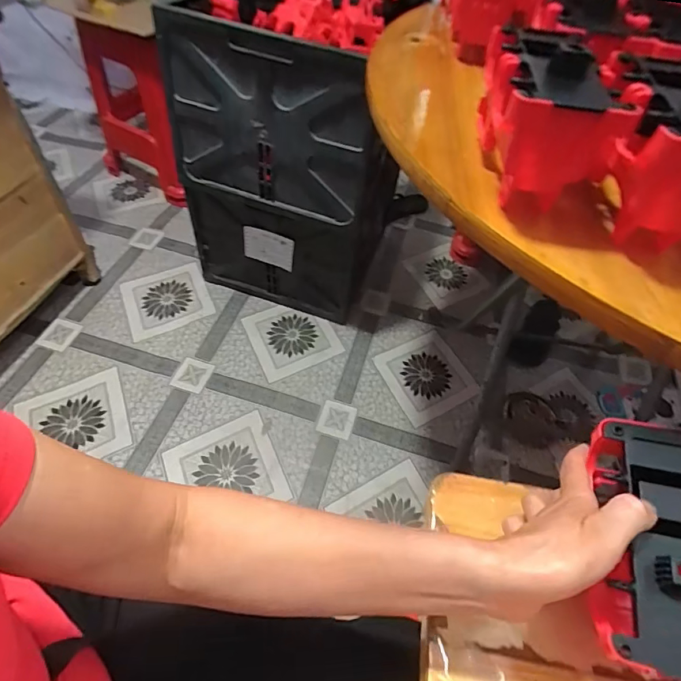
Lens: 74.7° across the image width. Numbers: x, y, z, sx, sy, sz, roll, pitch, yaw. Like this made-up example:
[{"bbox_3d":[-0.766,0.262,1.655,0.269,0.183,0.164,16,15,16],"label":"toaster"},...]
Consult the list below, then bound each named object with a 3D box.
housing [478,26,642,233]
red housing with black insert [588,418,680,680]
[{"bbox_3d":[0.164,-0.187,0.370,0.091,0.101,0.162,11,50,3],"label":"housing"},{"bbox_3d":[0.212,0.134,0.295,0.081,0.057,0.154,14,57,7],"label":"red housing with black insert"}]

